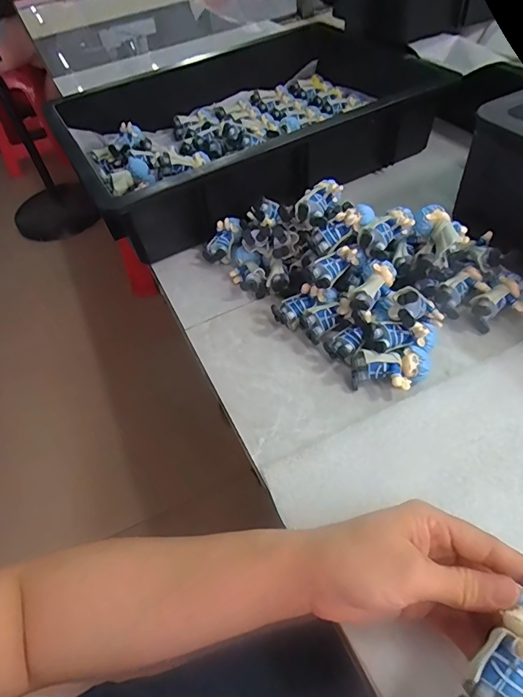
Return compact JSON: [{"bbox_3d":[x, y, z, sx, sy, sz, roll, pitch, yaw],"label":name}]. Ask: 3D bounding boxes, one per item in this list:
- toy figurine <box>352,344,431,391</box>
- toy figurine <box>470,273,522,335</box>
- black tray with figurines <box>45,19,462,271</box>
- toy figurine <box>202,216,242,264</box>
[{"bbox_3d":[0.105,0.017,0.351,0.059,0.021,0.033,-11,49,-1],"label":"toy figurine"},{"bbox_3d":[0.211,-0.043,0.385,0.059,0.021,0.030,-32,53,-18],"label":"toy figurine"},{"bbox_3d":[-0.014,-0.314,0.594,0.474,0.087,0.364,-26,51,-14],"label":"black tray with figurines"},{"bbox_3d":[-0.041,-0.118,0.478,0.025,0.024,0.055,25,82,23],"label":"toy figurine"}]

